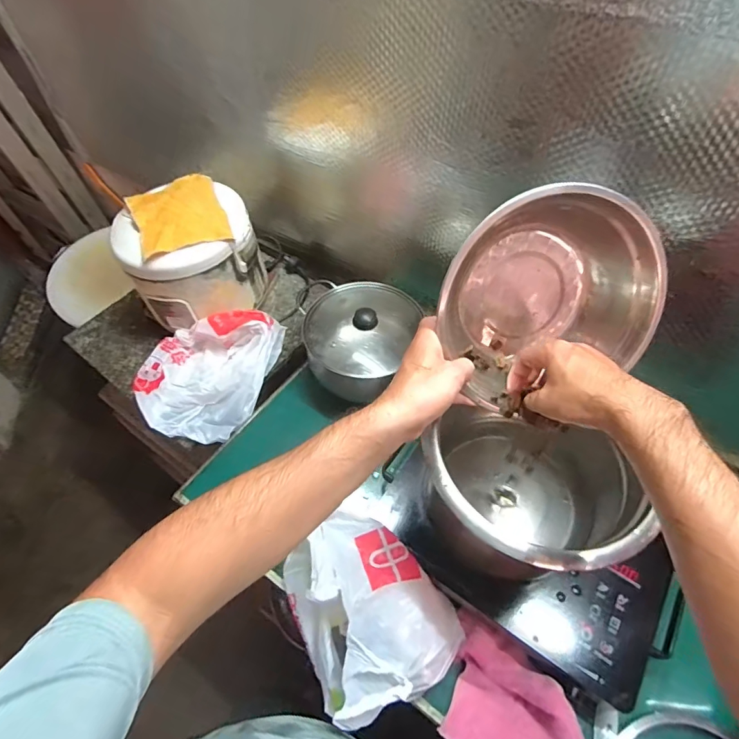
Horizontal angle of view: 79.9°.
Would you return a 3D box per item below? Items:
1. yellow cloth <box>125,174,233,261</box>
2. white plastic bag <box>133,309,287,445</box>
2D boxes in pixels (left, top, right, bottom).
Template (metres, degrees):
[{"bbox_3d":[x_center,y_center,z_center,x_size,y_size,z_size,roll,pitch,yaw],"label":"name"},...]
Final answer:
[{"bbox_3d":[-0.354,-0.289,0.819,0.154,0.015,0.162,-18,71,-23],"label":"yellow cloth"},{"bbox_3d":[-0.327,-0.002,0.872,0.248,0.115,0.272,11,57,8],"label":"white plastic bag"}]

